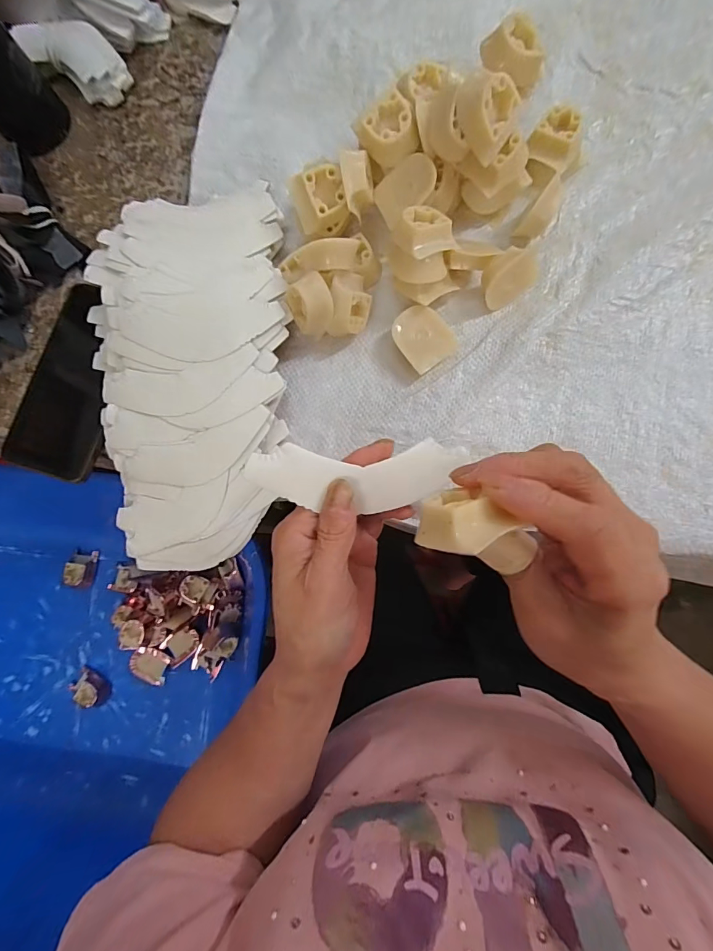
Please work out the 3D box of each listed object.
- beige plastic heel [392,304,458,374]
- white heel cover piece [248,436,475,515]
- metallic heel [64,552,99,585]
[{"bbox_3d":[0.051,-0.106,0.319,0.041,0.019,0.044,-40,80,0],"label":"beige plastic heel"},{"bbox_3d":[0.002,0.002,0.221,0.113,0.004,0.038,-3,108,-10],"label":"white heel cover piece"},{"bbox_3d":[-0.386,0.131,0.579,0.035,0.021,0.047,5,83,7],"label":"metallic heel"}]

